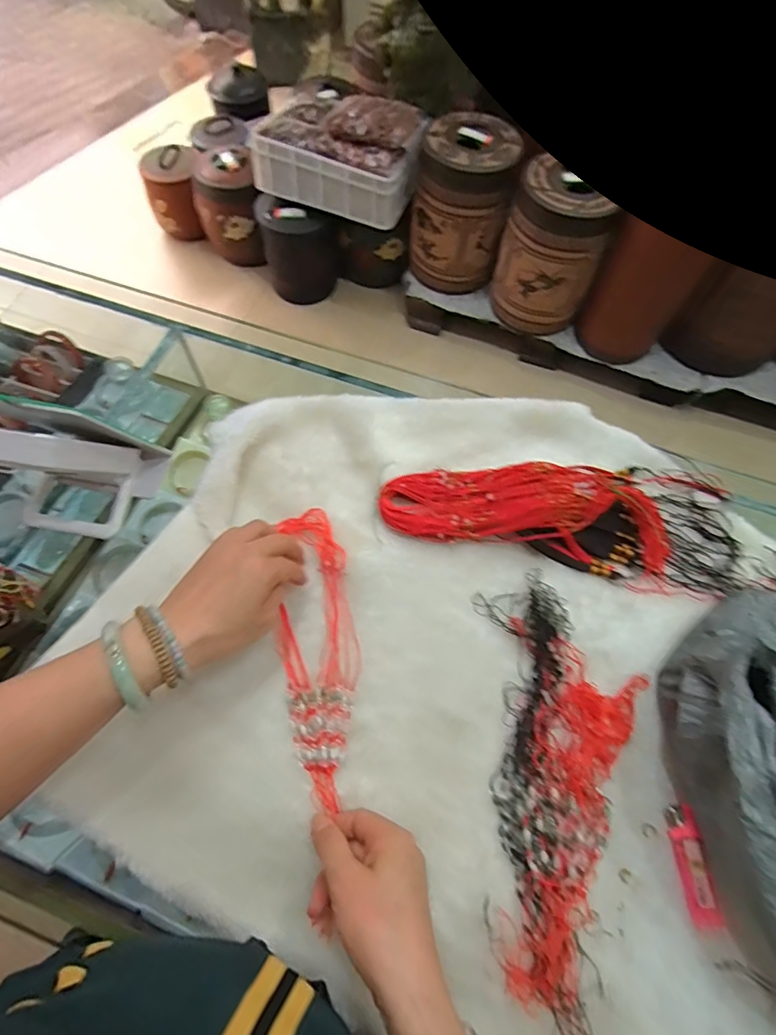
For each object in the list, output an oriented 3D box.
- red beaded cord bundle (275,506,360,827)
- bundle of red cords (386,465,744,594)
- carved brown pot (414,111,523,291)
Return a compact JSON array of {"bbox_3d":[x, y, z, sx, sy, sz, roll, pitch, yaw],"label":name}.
[{"bbox_3d":[-0.062,0.112,0.444,0.068,0.013,0.252,-3,66,-4],"label":"red beaded cord bundle"},{"bbox_3d":[0.173,-0.017,0.492,0.349,0.047,0.129,12,65,3],"label":"bundle of red cords"},{"bbox_3d":[0.222,-0.977,1.557,0.278,0.391,0.281,1,65,-2],"label":"carved brown pot"}]

